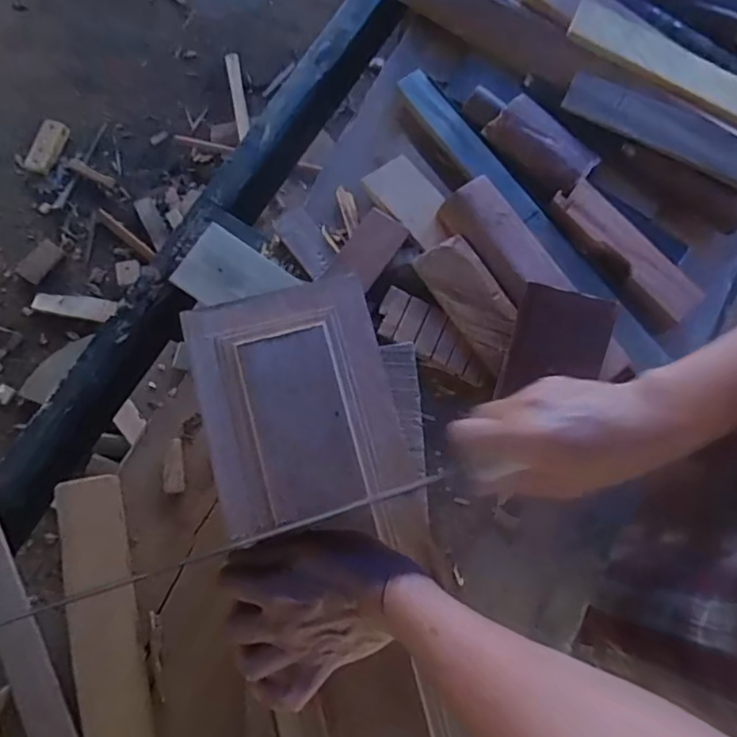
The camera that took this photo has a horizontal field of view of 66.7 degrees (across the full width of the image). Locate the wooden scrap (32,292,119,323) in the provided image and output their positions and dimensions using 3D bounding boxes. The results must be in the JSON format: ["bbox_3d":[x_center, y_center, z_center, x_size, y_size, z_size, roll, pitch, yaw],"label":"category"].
[{"bbox_3d":[-0.626,-0.135,1.193,0.174,0.008,0.052,12,76,2],"label":"wooden scrap"}]

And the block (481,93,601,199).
[{"bbox_3d":[0.165,-0.214,0.533,0.061,0.020,0.098,-43,83,-10],"label":"block"}]

